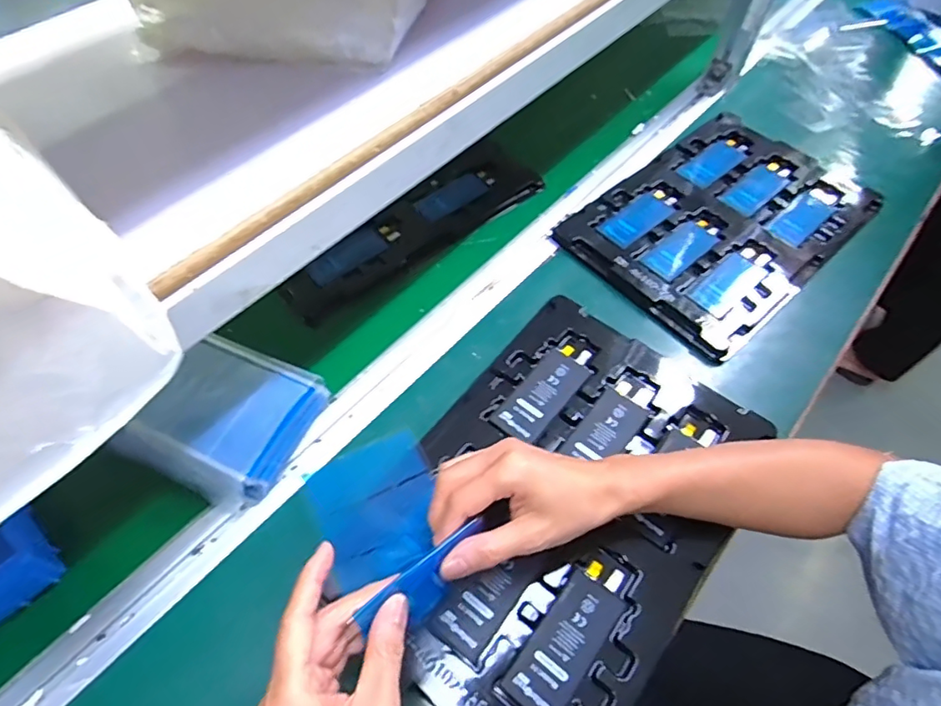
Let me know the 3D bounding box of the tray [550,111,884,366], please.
[{"bbox_3d":[0.298,-0.157,0.661,0.350,0.034,0.231,-36,64,-21],"label":"tray"}]

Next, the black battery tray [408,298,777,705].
[{"bbox_3d":[0.070,0.122,0.452,0.231,0.042,0.334,34,63,19],"label":"black battery tray"}]

